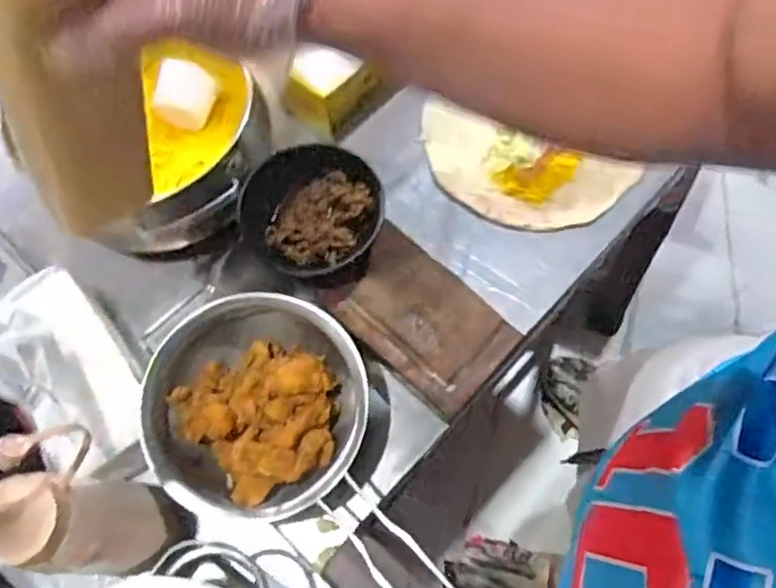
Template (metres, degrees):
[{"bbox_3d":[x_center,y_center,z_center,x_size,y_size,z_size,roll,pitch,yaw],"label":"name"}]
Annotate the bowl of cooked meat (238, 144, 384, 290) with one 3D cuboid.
[{"bbox_3d":[-0.079,-0.084,0.689,0.134,0.053,0.136,-1,69,2],"label":"bowl of cooked meat"}]

